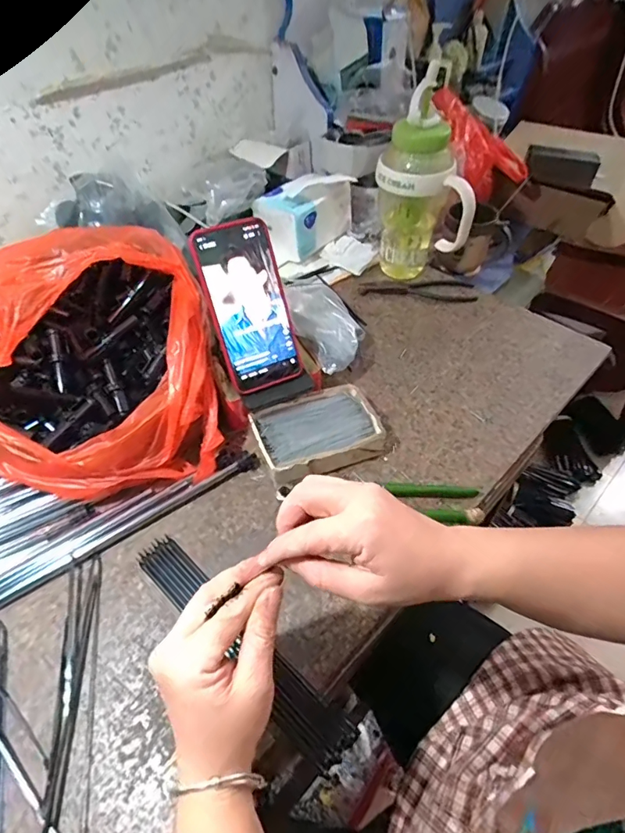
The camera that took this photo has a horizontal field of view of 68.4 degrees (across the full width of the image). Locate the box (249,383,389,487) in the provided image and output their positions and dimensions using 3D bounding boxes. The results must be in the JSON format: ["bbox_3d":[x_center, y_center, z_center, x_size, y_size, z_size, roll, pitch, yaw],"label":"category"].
[{"bbox_3d":[0.010,0.021,0.497,0.134,0.042,0.093,-24,51,-16],"label":"box"}]

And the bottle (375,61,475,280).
[{"bbox_3d":[0.155,-0.308,0.640,0.127,0.256,0.099,5,49,8],"label":"bottle"}]

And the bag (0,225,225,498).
[{"bbox_3d":[-0.228,-0.065,0.471,0.238,0.169,0.249,-9,48,-4],"label":"bag"}]

